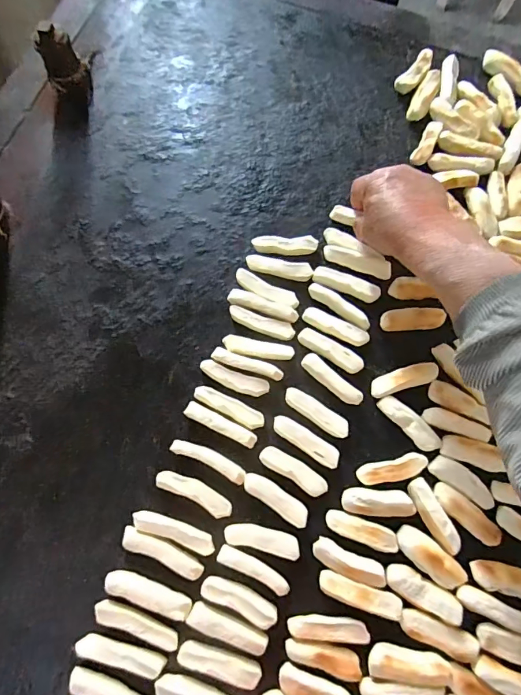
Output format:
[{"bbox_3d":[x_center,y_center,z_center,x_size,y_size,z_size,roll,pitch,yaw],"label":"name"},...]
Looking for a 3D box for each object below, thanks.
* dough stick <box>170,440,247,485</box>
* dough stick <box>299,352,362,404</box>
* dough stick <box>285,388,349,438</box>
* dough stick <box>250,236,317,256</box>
[{"bbox_3d":[-0.047,0.104,0.398,0.073,0.015,0.016,24,76,8],"label":"dough stick"},{"bbox_3d":[0.069,0.031,0.412,0.067,0.008,0.016,41,79,12],"label":"dough stick"},{"bbox_3d":[0.053,0.062,0.406,0.067,0.009,0.018,34,78,10],"label":"dough stick"},{"bbox_3d":[0.026,-0.108,0.457,0.067,0.011,0.019,0,74,2],"label":"dough stick"}]

